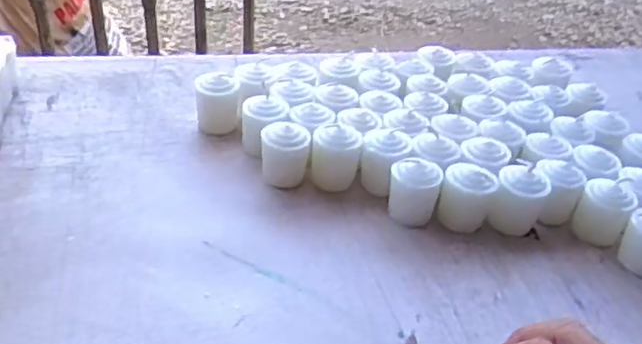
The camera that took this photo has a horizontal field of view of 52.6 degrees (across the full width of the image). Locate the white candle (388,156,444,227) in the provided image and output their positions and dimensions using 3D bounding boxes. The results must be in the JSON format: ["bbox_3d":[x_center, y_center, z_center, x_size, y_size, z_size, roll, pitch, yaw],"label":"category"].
[{"bbox_3d":[0.070,0.016,0.493,0.037,0.046,0.032,9,36,6],"label":"white candle"}]

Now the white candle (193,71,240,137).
[{"bbox_3d":[-0.090,-0.060,0.567,0.037,0.043,0.034,-2,36,-10],"label":"white candle"}]

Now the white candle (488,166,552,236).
[{"bbox_3d":[0.153,0.023,0.503,0.036,0.053,0.032,18,38,18],"label":"white candle"}]

